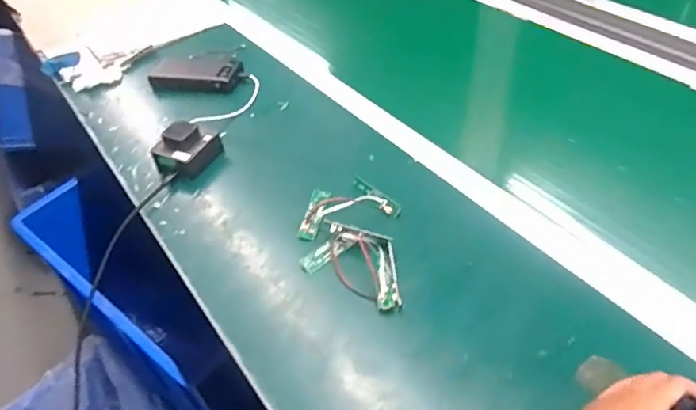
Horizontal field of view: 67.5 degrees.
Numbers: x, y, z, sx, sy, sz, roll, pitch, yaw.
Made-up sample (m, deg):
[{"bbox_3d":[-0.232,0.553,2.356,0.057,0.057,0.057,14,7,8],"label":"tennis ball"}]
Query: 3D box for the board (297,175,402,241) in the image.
[{"bbox_3d":[-0.008,0.000,0.678,0.130,0.015,0.080,-19,46,-13],"label":"board"}]

